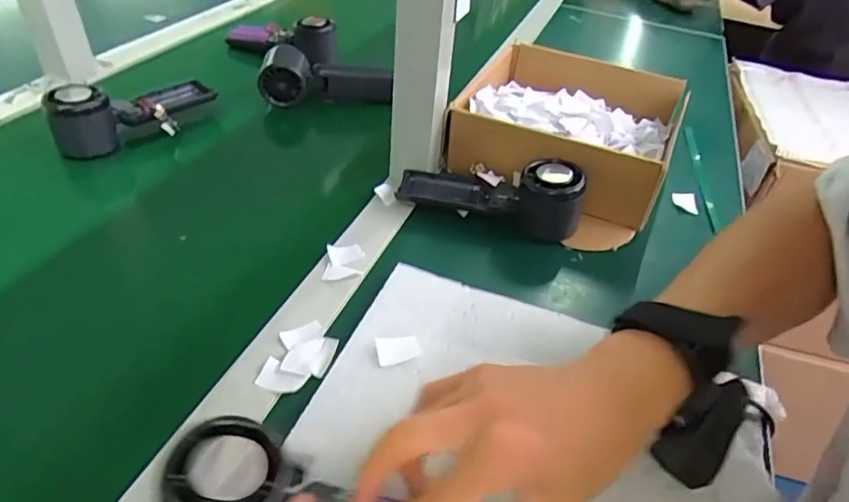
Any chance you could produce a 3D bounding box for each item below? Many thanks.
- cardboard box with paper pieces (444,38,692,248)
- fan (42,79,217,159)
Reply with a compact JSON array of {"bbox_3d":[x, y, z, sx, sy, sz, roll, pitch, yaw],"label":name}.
[{"bbox_3d":[0.147,-0.130,0.596,0.217,0.094,0.235,21,42,17],"label":"cardboard box with paper pieces"},{"bbox_3d":[-0.296,-0.145,0.579,0.061,0.071,0.162,35,48,30],"label":"fan"}]

